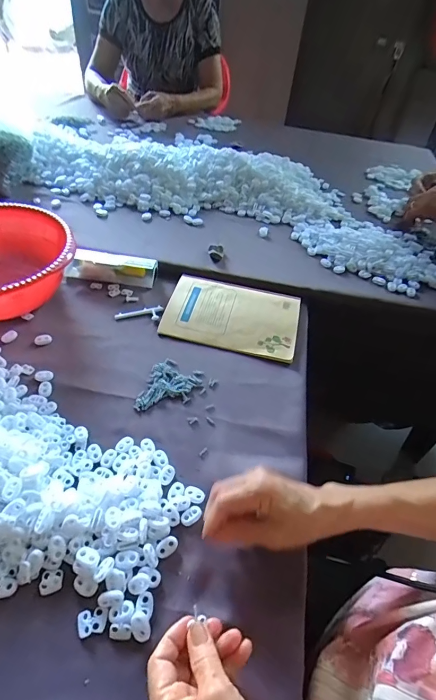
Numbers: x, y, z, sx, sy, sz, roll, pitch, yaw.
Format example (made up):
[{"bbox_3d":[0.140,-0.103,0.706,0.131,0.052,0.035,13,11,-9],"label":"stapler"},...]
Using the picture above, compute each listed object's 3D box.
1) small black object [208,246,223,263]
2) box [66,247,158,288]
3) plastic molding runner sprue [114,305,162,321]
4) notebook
[{"bbox_3d":[-0.003,-0.178,0.685,0.027,0.014,0.035,0,48,-5],"label":"small black object"},{"bbox_3d":[-0.178,-0.140,0.630,0.141,0.032,0.042,11,48,4],"label":"box"},{"bbox_3d":[-0.124,-0.057,0.589,0.074,0.005,0.025,-4,49,-9],"label":"plastic molding runner sprue"},{"bbox_3d":[0.024,-0.062,0.595,0.202,0.010,0.143,12,48,6],"label":"notebook"}]

